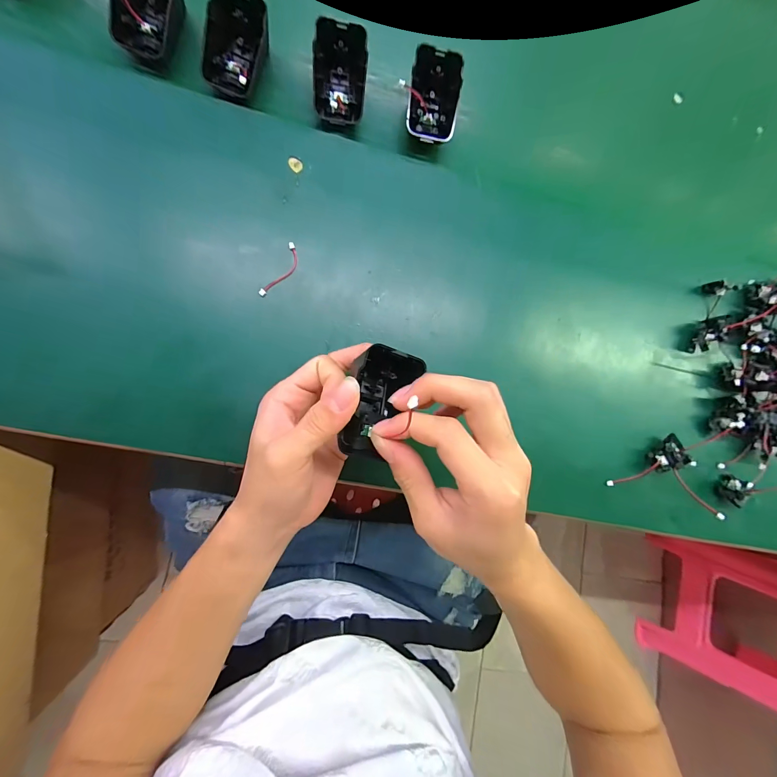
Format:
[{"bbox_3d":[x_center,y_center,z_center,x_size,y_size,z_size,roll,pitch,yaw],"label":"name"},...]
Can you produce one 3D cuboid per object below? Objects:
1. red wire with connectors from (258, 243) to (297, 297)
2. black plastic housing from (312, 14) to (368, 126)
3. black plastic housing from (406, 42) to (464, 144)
[{"bbox_3d":[-0.090,-0.098,0.294,0.014,0.004,0.052,29,80,-6],"label":"red wire with connectors"},{"bbox_3d":[-0.042,-0.269,0.300,0.049,0.036,0.063,-1,86,-10],"label":"black plastic housing"},{"bbox_3d":[0.039,-0.260,0.316,0.047,0.040,0.068,7,85,-10],"label":"black plastic housing"}]

